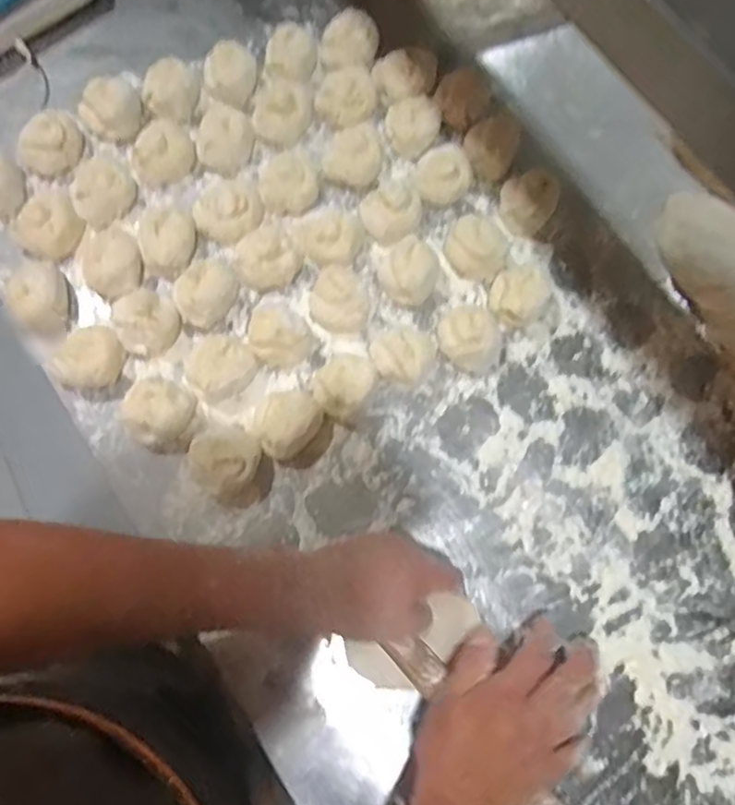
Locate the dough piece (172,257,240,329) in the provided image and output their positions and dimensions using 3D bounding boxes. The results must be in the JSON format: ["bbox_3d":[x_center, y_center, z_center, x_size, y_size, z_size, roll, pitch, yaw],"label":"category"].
[{"bbox_3d":[-0.141,-0.099,0.527,0.060,0.030,0.049,-43,81,-11],"label":"dough piece"}]

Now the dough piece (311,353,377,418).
[{"bbox_3d":[-0.020,-0.017,0.513,0.056,0.030,0.047,-41,80,-11],"label":"dough piece"}]

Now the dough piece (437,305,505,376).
[{"bbox_3d":[0.092,-0.055,0.525,0.058,0.034,0.051,13,75,2],"label":"dough piece"}]

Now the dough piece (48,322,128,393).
[{"bbox_3d":[-0.234,-0.037,0.505,0.048,0.036,0.059,30,76,6],"label":"dough piece"}]

